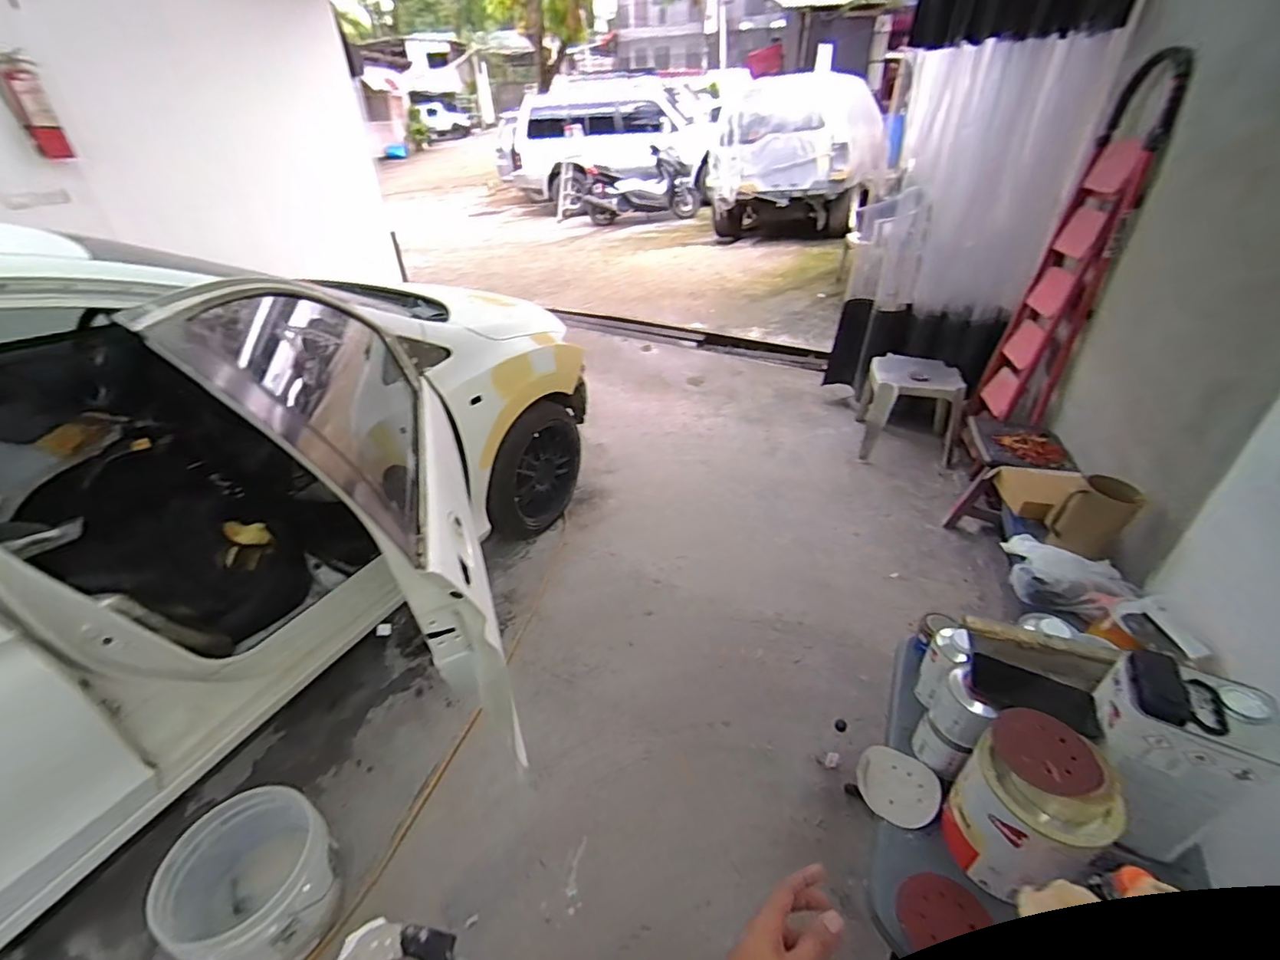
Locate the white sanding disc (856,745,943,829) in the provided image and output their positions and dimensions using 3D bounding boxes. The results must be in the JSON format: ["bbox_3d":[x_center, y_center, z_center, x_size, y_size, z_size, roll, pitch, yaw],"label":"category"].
[{"bbox_3d":[0.431,0.508,0.911,0.124,0.022,0.118,0,34,0],"label":"white sanding disc"}]

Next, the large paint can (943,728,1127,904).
[{"bbox_3d":[0.554,0.470,0.774,0.159,0.223,0.156,0,34,0],"label":"large paint can"}]

